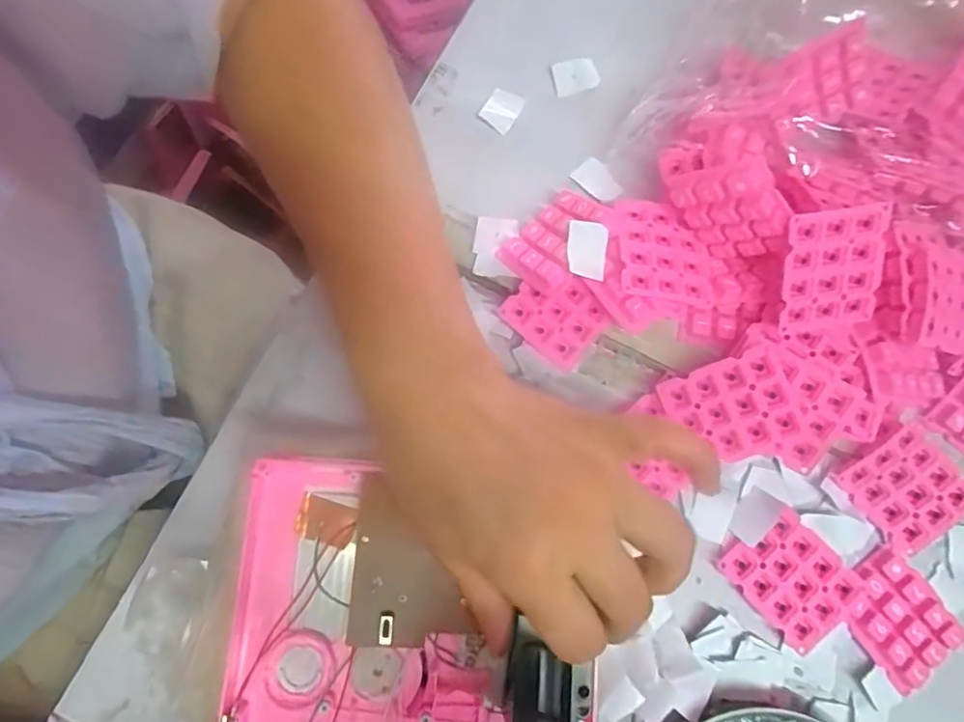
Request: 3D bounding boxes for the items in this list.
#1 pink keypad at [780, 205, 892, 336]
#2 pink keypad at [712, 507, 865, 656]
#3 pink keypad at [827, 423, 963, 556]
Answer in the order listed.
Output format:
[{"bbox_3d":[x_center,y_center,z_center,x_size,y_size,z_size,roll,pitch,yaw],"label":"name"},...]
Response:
[{"bbox_3d":[0.172,-0.044,0.287,0.047,0.004,0.059,-7,113,-4],"label":"pink keypad"},{"bbox_3d":[0.161,0.113,0.305,0.050,0.005,0.057,-40,82,-9],"label":"pink keypad"},{"bbox_3d":[0.225,0.068,0.310,0.057,0.006,0.050,45,101,0],"label":"pink keypad"}]

